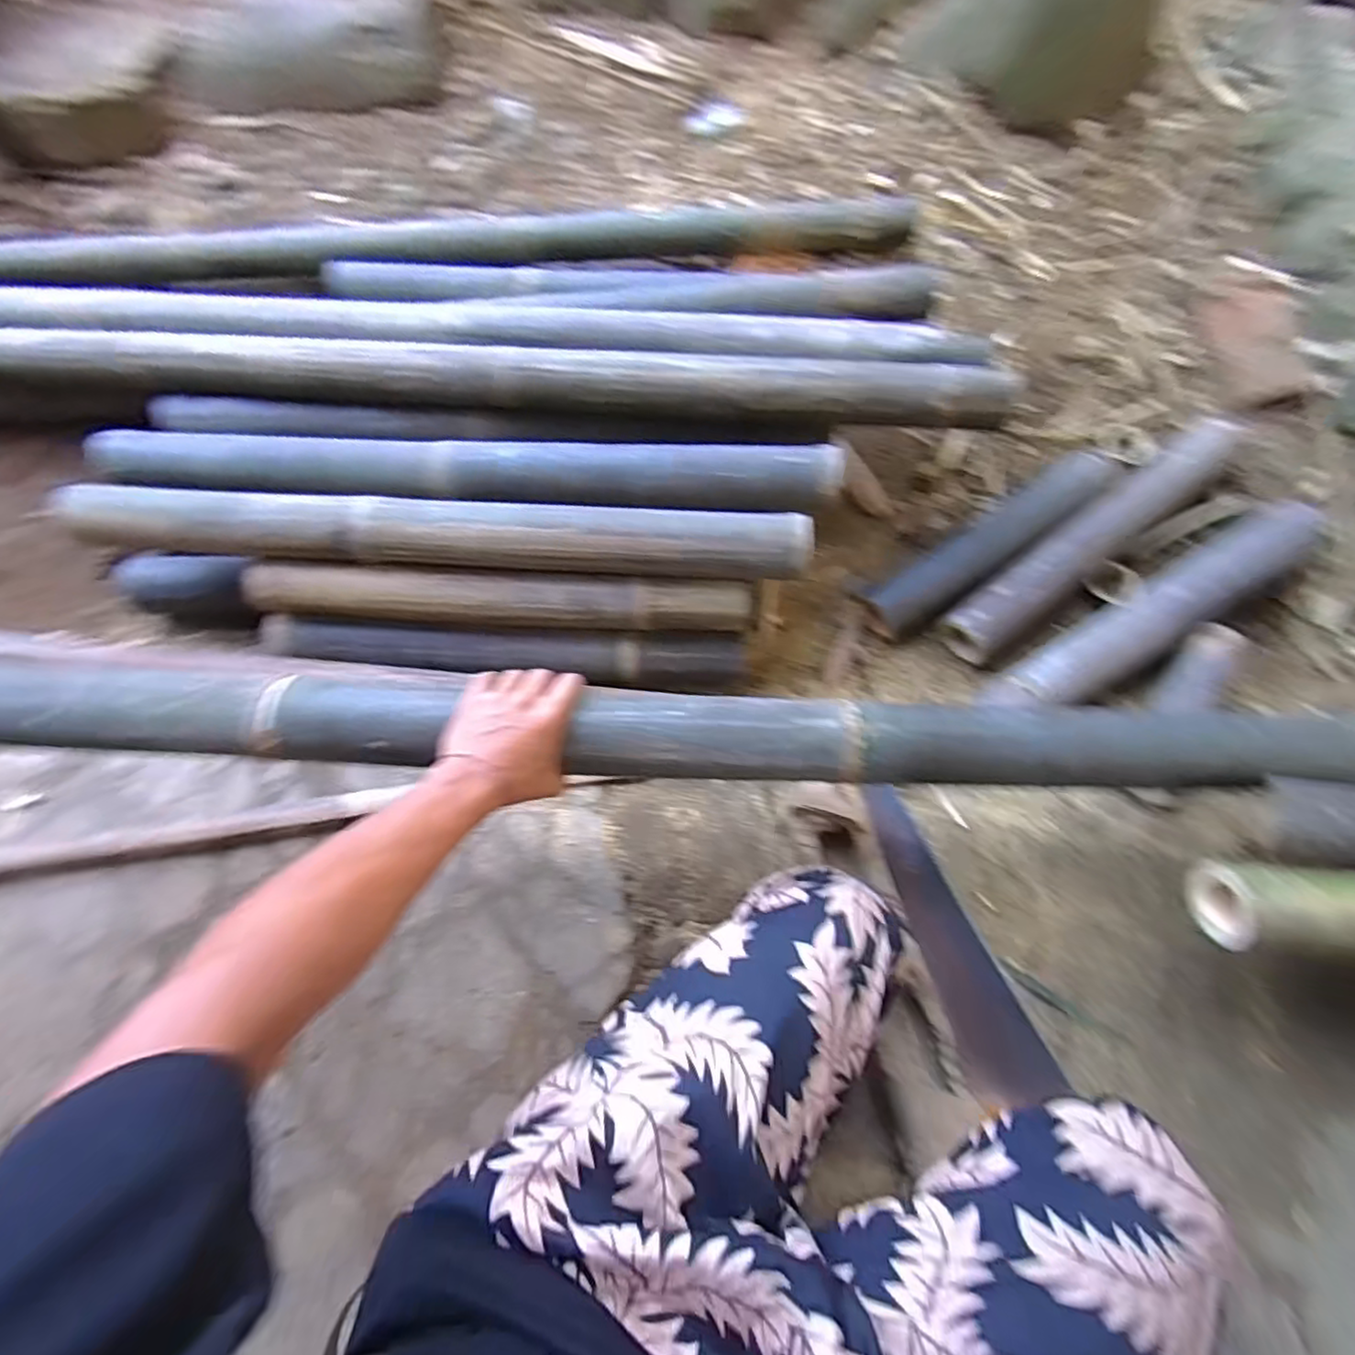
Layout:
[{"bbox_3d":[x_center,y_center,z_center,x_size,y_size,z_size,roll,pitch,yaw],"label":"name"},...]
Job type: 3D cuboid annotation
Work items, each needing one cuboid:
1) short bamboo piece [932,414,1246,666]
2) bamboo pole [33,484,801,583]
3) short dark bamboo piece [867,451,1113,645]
[{"bbox_3d":[0.564,-0.192,0.889,0.487,0.079,0.086,-36,73,-7],"label":"short bamboo piece"},{"bbox_3d":[-0.279,-0.175,0.790,0.866,0.062,0.073,3,69,5],"label":"bamboo pole"},{"bbox_3d":[0.425,-0.187,0.906,0.382,0.075,0.092,-35,70,-10],"label":"short dark bamboo piece"}]

